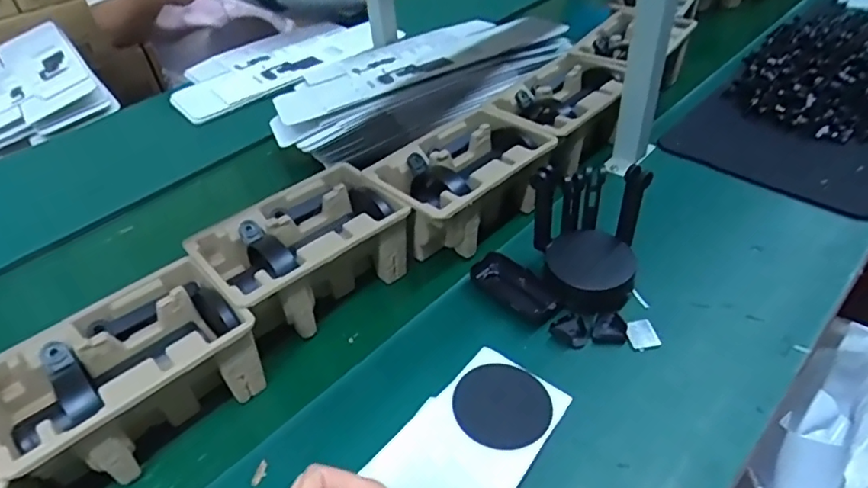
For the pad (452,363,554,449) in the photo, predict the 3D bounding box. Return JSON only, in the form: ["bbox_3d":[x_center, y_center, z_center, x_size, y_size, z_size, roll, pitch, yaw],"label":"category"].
[{"bbox_3d":[0.066,0.154,0.540,0.093,0.006,0.088,7,39,-5],"label":"pad"}]

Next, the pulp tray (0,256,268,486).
[{"bbox_3d":[-0.297,0.139,0.555,0.216,0.115,0.141,-33,46,-31],"label":"pulp tray"}]

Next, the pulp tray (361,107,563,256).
[{"bbox_3d":[0.038,-0.078,0.741,0.147,0.098,0.223,29,49,35],"label":"pulp tray"}]

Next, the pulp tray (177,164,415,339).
[{"bbox_3d":[-0.152,0.014,0.665,0.221,0.098,0.144,-31,45,-30],"label":"pulp tray"}]

